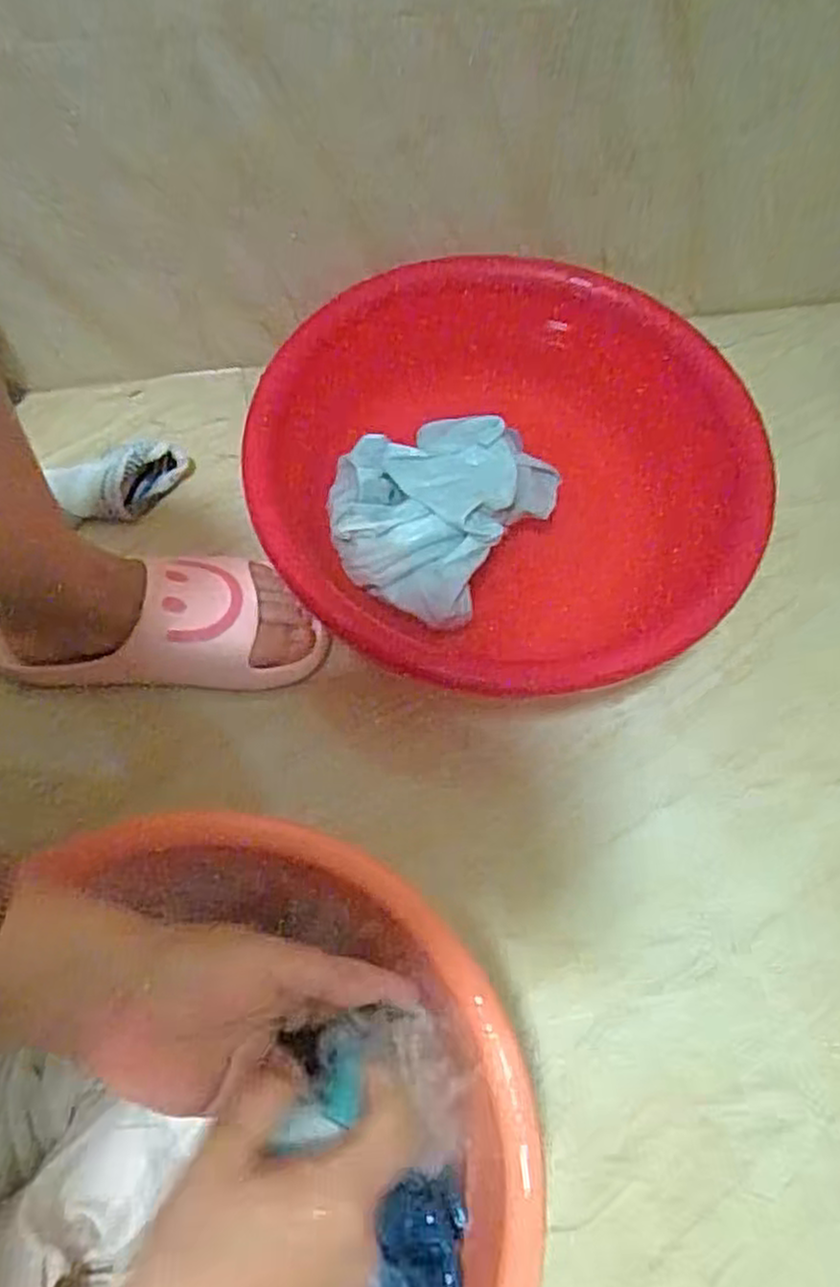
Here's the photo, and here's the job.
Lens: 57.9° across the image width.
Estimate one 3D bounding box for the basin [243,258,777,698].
[{"bbox_3d":[0.061,-0.122,0.596,0.369,0.127,0.345,-6,66,-4],"label":"basin"}]

